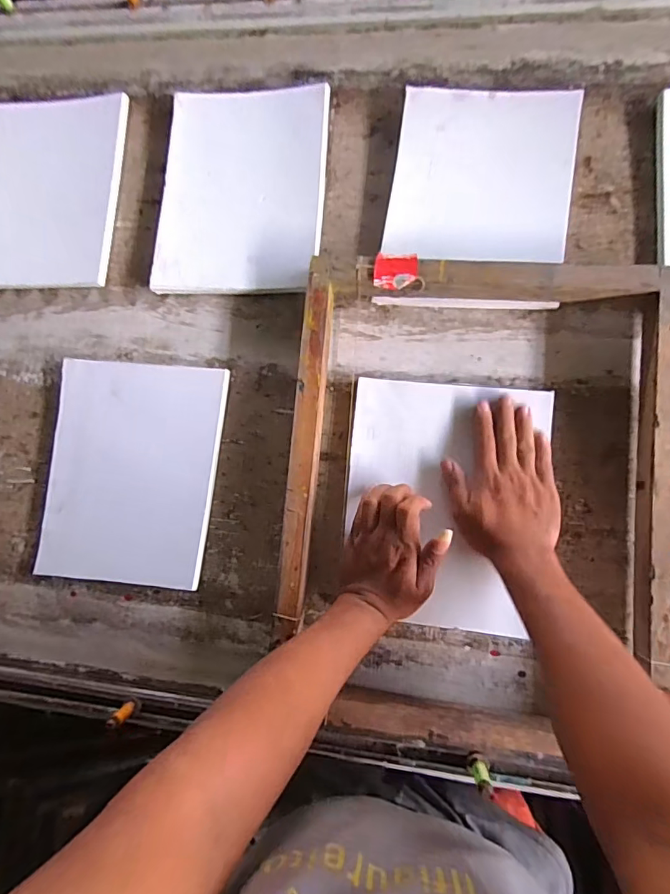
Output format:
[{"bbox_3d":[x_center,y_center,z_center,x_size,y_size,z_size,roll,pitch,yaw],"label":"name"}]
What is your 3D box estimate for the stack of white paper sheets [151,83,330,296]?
[{"bbox_3d":[-0.121,-0.326,0.624,0.209,0.025,0.258,3,84,8],"label":"stack of white paper sheets"}]

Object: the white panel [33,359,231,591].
[{"bbox_3d":[-0.255,0.030,0.610,0.213,0.014,0.269,4,84,8],"label":"white panel"}]

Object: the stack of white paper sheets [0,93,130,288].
[{"bbox_3d":[-0.412,-0.356,0.676,0.221,0.018,0.278,3,84,8],"label":"stack of white paper sheets"}]

